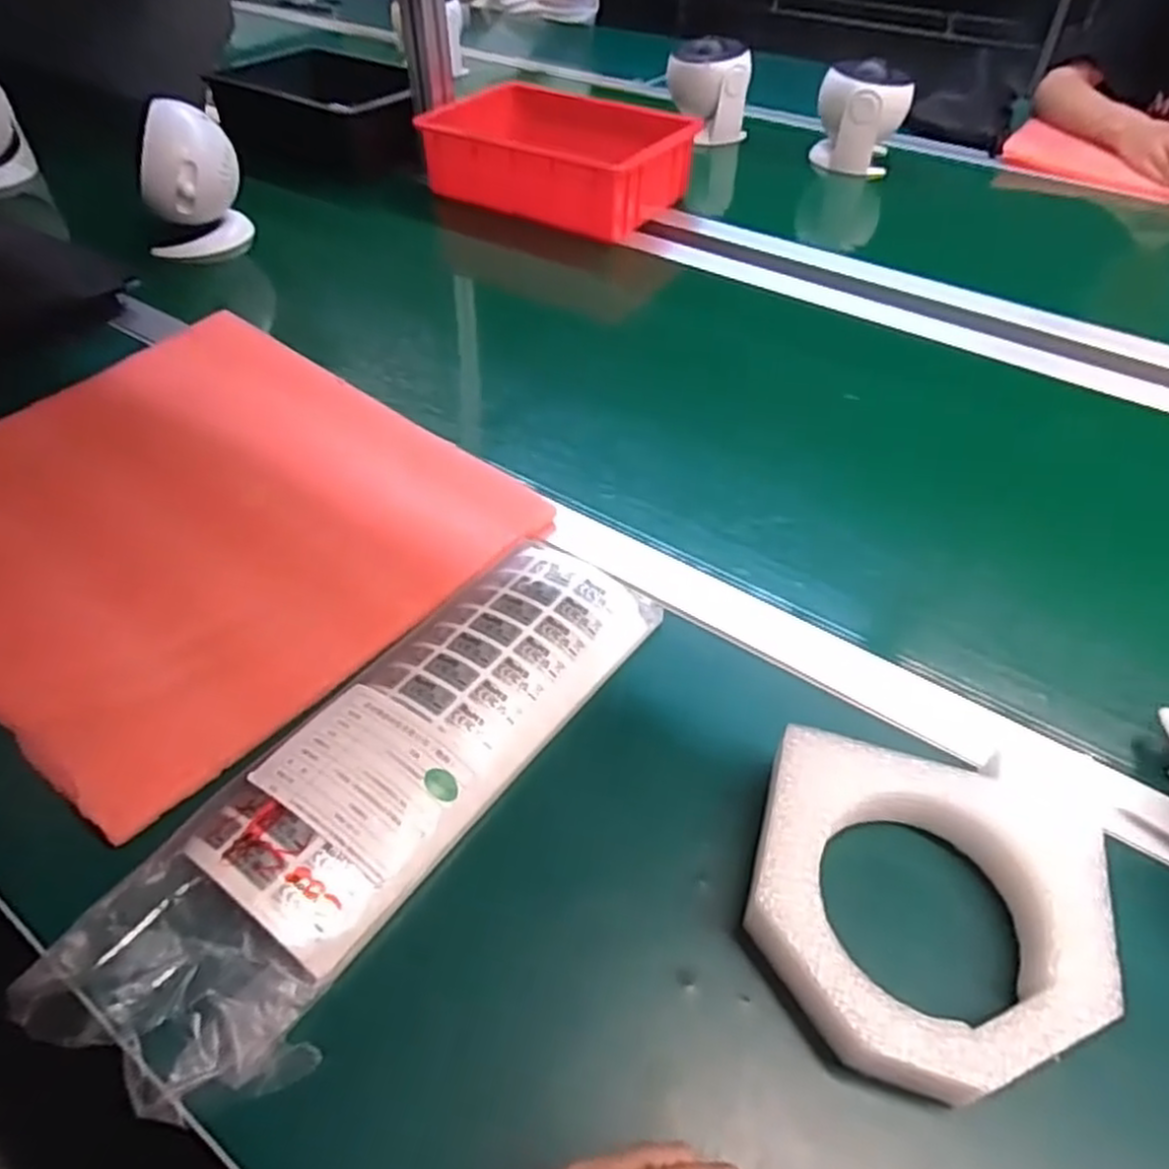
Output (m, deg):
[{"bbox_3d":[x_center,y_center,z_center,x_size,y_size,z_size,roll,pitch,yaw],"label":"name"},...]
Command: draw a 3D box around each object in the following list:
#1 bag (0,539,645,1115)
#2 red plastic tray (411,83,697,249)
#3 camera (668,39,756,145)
[{"bbox_3d":[-0.098,0.093,0.407,0.118,0.031,0.335,32,54,14],"label":"bag"},{"bbox_3d":[-0.032,-0.524,0.945,0.298,0.077,0.178,22,51,20],"label":"red plastic tray"},{"bbox_3d":[0.176,-0.707,1.111,0.118,0.115,0.100,6,47,5],"label":"camera"}]

